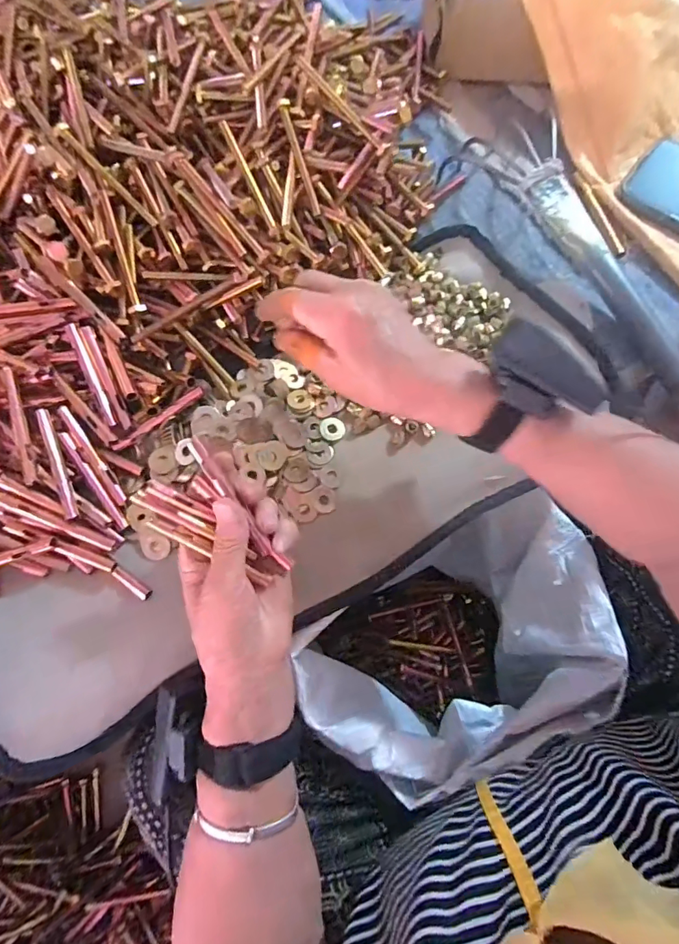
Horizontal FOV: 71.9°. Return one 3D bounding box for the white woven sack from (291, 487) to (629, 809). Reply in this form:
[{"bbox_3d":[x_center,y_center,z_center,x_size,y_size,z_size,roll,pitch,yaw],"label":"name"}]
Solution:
[{"bbox_3d":[0.125,0.187,0.495,0.281,0.323,0.199,-30,74,-7],"label":"white woven sack"}]

